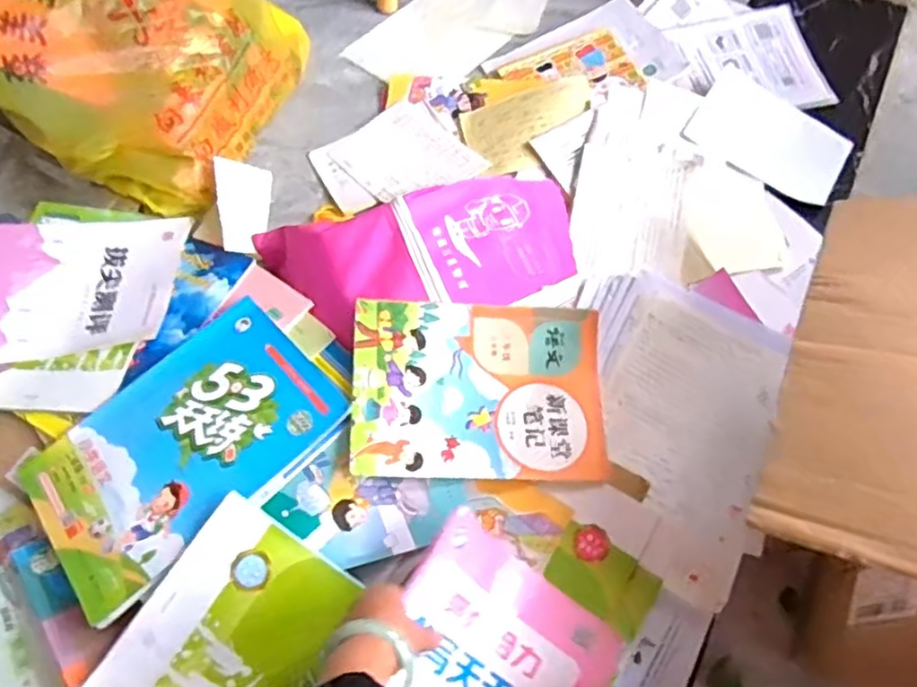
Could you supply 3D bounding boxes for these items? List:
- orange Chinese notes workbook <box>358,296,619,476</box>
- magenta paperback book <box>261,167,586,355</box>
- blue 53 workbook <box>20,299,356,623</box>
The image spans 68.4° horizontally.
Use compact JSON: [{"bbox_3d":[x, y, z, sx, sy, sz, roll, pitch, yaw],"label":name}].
[{"bbox_3d":[0.026,0.047,0.689,0.257,0.015,0.179,3,68,-10],"label":"orange Chinese notes workbook"},{"bbox_3d":[-0.040,-0.110,0.781,0.353,0.075,0.207,-16,61,-8],"label":"magenta paperback book"},{"bbox_3d":[-0.280,0.095,0.682,0.291,0.010,0.217,-42,58,-16],"label":"blue 53 workbook"}]

